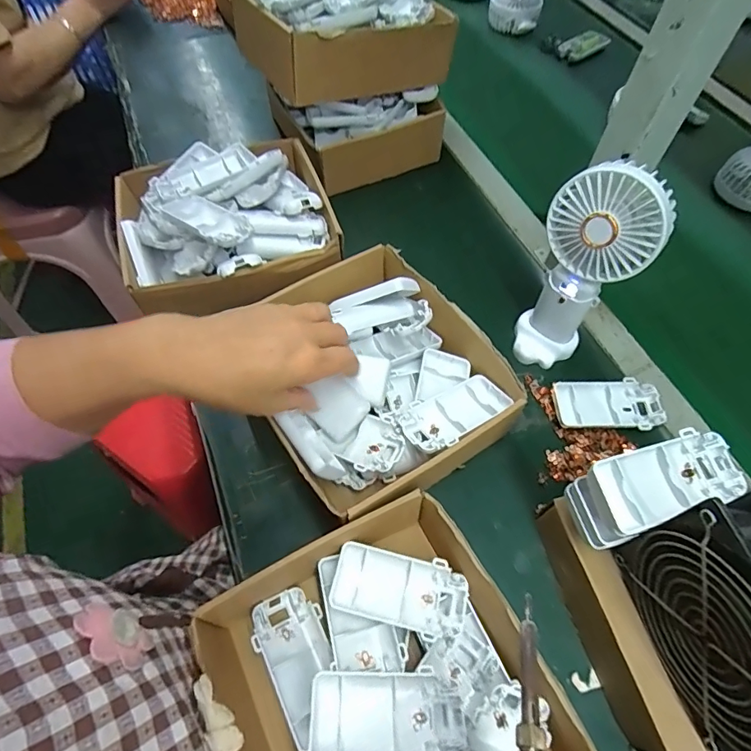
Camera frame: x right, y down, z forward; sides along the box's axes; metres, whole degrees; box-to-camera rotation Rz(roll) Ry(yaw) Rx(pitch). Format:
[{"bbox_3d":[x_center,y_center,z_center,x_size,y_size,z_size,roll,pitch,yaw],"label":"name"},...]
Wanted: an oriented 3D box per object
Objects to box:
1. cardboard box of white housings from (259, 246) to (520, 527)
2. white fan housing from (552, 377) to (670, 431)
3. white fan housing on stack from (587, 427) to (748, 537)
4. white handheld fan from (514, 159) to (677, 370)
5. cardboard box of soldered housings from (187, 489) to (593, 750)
[{"bbox_3d":[-0.004,0.002,0.420,0.184,0.077,0.210,-28,64,-16],"label":"cardboard box of white housings"},{"bbox_3d":[0.217,0.028,0.437,0.097,0.013,0.048,-1,60,-1],"label":"white fan housing"},{"bbox_3d":[0.188,0.067,0.300,0.096,0.015,0.044,-15,61,-9],"label":"white fan housing on stack"},{"bbox_3d":[0.177,-0.086,0.407,0.084,0.183,0.068,20,61,10],"label":"white handheld fan"},{"bbox_3d":[0.006,0.208,0.304,0.187,0.072,0.197,-25,63,-15],"label":"cardboard box of soldered housings"}]

